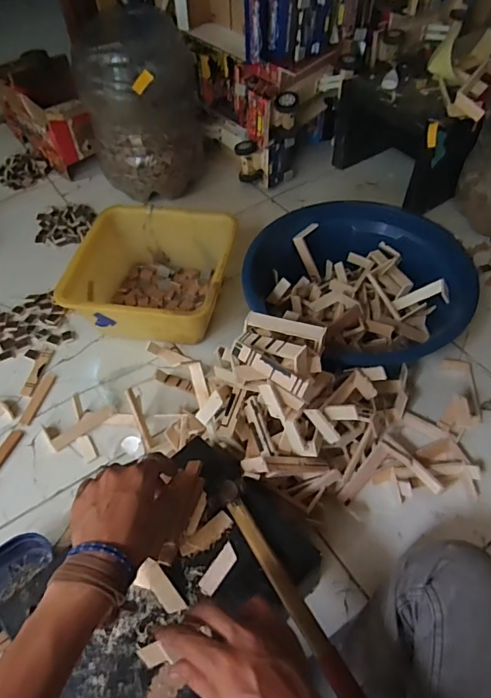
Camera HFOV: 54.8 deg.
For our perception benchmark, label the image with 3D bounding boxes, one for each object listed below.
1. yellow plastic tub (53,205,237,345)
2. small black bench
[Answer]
[{"bbox_3d":[-0.167,-0.140,0.878,0.269,0.139,0.269,0,56,-1],"label":"yellow plastic tub"},{"bbox_3d":[0.321,-0.451,1.019,0.115,0.205,0.329,-29,56,-18],"label":"small black bench"}]

